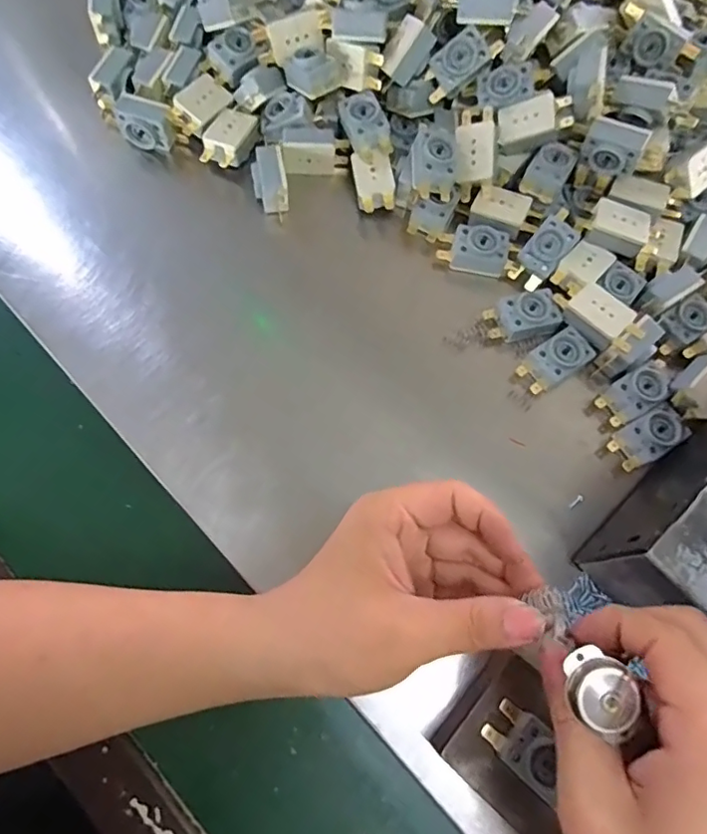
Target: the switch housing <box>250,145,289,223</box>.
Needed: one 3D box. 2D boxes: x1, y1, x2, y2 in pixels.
[{"bbox_3d":[-0.059,-0.164,0.391,0.023,0.030,0.041,-9,73,-5],"label":"switch housing"}]

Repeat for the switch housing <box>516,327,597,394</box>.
[{"bbox_3d":[0.133,-0.036,0.366,0.047,0.022,0.026,-34,76,-12],"label":"switch housing"}]

